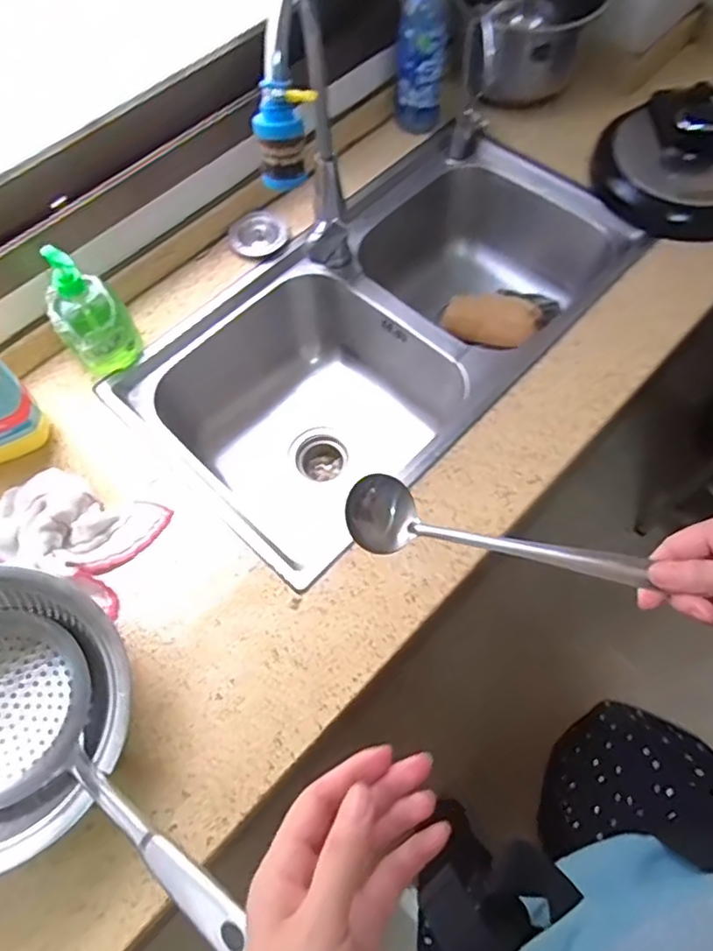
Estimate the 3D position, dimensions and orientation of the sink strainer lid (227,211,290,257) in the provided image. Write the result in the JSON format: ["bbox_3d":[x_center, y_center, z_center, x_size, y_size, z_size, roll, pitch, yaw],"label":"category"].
[{"bbox_3d":[-0.142,-0.354,0.865,0.085,0.017,0.071,-23,65,-9],"label":"sink strainer lid"}]

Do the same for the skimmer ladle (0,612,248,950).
[{"bbox_3d":[-0.238,0.246,0.490,0.374,0.085,0.160,16,64,32],"label":"skimmer ladle"}]

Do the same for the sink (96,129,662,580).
[{"bbox_3d":[0.048,-0.187,0.923,0.391,0.260,0.735,38,71,19],"label":"sink"}]

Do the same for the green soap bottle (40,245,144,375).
[{"bbox_3d":[-0.327,-0.198,0.715,0.083,0.170,0.058,-35,67,-14],"label":"green soap bottle"}]

